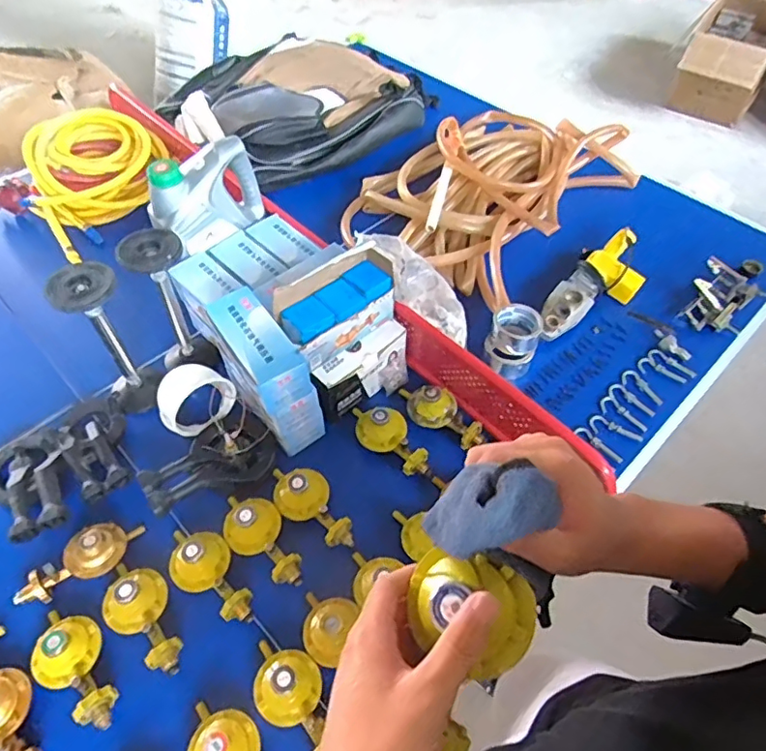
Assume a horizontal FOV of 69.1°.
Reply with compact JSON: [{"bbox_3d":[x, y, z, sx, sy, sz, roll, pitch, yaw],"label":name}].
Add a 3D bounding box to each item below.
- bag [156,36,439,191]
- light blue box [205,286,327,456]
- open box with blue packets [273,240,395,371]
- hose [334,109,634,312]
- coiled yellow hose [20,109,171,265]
[{"bbox_3d":[-0.220,-0.758,1.552,0.589,0.109,0.578,-39,61,-25],"label":"bag"},{"bbox_3d":[-0.182,0.003,0.886,0.083,0.224,0.191,-31,58,-21],"label":"light blue box"},{"bbox_3d":[-0.076,-0.115,0.897,0.101,0.123,0.213,38,62,26],"label":"open box with blue packets"},{"bbox_3d":[0.259,-0.438,1.303,0.466,0.106,0.680,36,61,26],"label":"hose"},{"bbox_3d":[-0.680,-0.476,1.299,0.365,0.121,0.328,37,62,26],"label":"coiled yellow hose"}]

